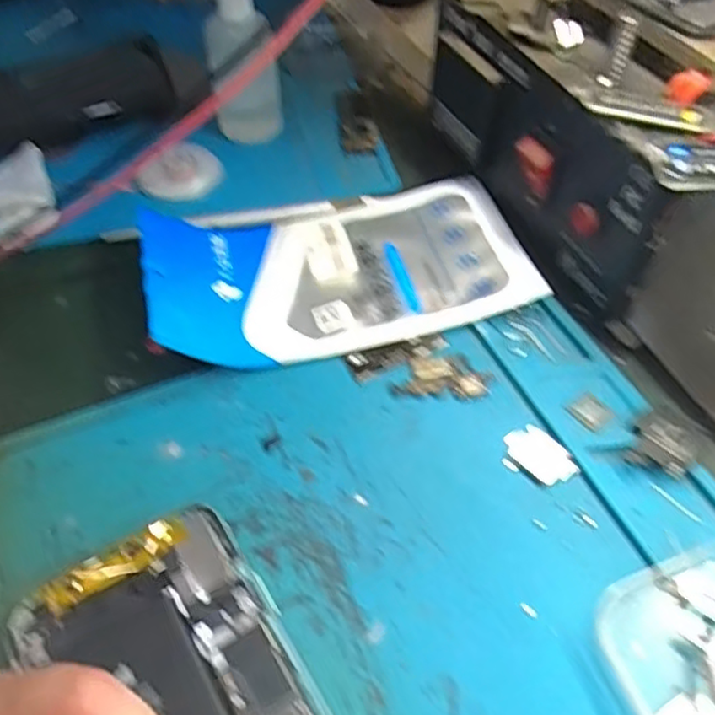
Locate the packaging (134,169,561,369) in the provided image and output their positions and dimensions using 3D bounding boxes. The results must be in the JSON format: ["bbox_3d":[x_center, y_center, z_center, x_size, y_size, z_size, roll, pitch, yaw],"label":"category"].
[{"bbox_3d":[-0.009,-0.046,0.302,0.163,0.029,0.093,-13,52,-8],"label":"packaging"}]

